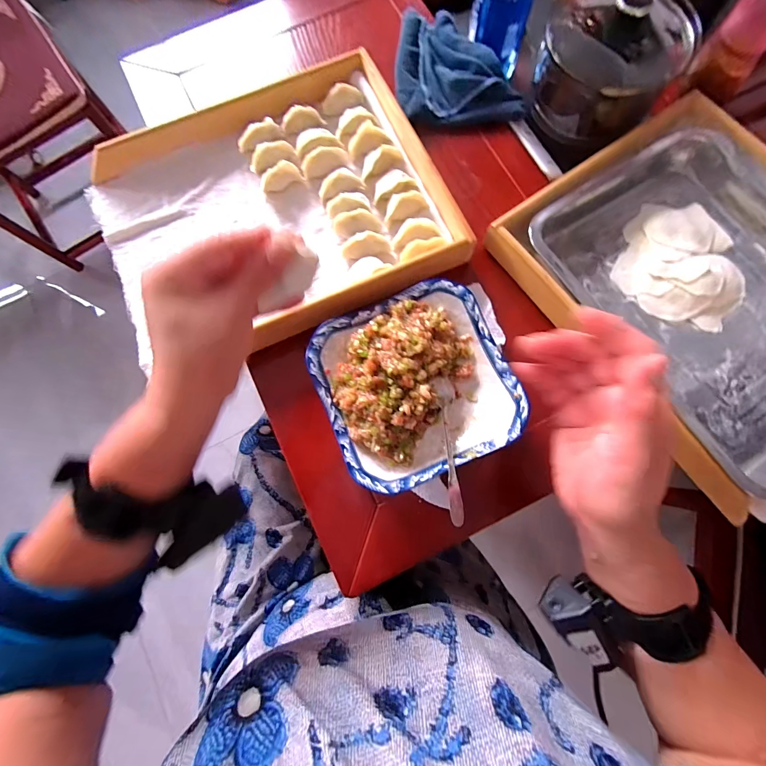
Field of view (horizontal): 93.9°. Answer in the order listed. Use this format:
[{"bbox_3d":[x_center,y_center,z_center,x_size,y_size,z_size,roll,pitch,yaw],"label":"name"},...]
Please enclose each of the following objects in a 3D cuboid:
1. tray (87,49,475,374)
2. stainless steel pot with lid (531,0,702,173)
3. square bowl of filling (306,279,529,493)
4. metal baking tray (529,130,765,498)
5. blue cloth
[{"bbox_3d":[-0.137,-0.206,0.417,0.379,0.050,0.316,-22,80,-4],"label":"tray"},{"bbox_3d":[0.264,-0.368,0.424,0.157,0.132,0.123,-3,79,0],"label":"stainless steel pot with lid"},{"bbox_3d":[0.036,0.000,0.359,0.189,0.054,0.190,-24,80,-4],"label":"square bowl of filling"},{"bbox_3d":[0.344,-0.093,0.367,0.252,0.055,0.337,-32,80,-6],"label":"metal baking tray"},{"bbox_3d":[0.094,-0.413,0.462,0.155,0.040,0.169,-4,79,-1],"label":"blue cloth"}]

